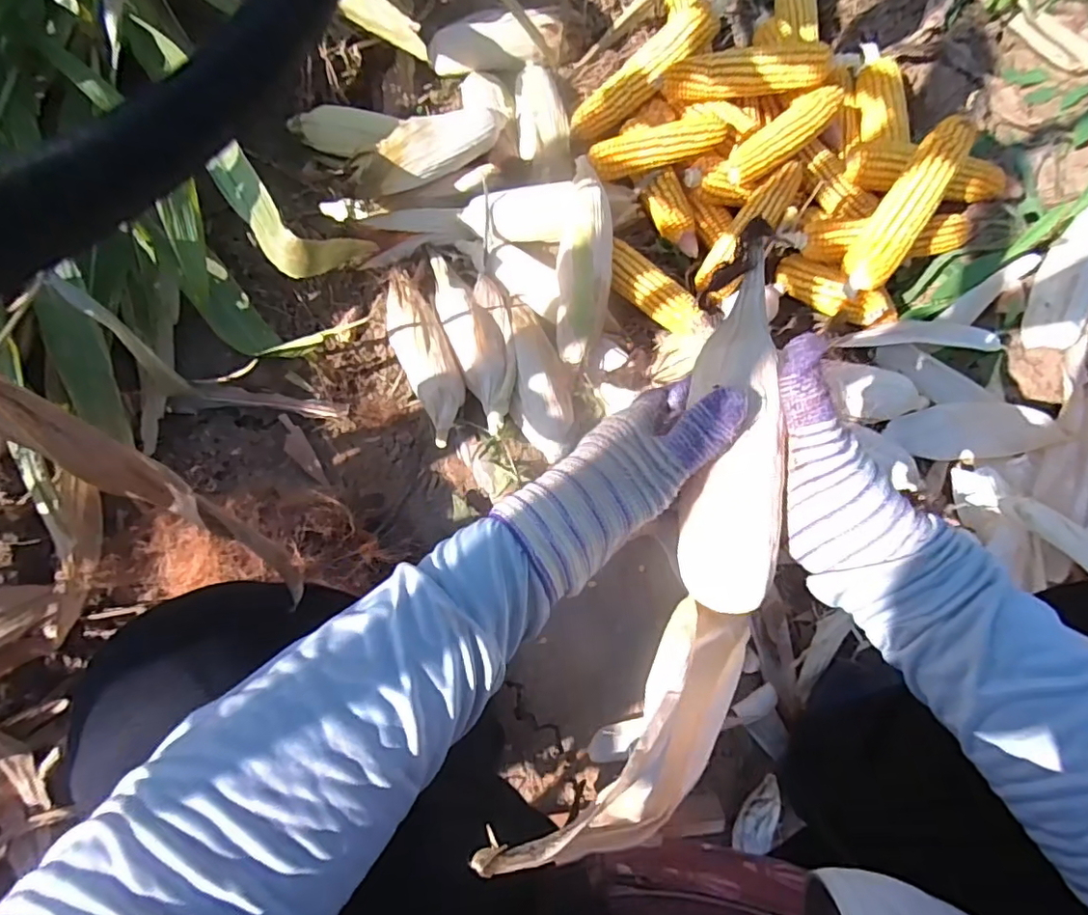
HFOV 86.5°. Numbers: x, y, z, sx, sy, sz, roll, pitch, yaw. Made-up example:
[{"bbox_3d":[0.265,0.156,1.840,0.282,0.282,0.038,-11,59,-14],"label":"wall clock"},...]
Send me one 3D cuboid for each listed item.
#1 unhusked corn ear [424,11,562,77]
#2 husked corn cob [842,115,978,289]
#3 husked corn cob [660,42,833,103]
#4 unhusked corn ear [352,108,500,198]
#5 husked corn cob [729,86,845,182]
[{"bbox_3d":[-0.069,-0.582,0.817,0.186,0.042,0.059,-2,76,1],"label":"unhusked corn ear"},{"bbox_3d":[0.397,-0.274,0.627,0.053,0.058,0.196,32,96,9],"label":"husked corn cob"},{"bbox_3d":[0.248,-0.476,0.715,0.196,0.053,0.049,6,76,4],"label":"husked corn cob"},{"bbox_3d":[-0.147,-0.397,0.746,0.214,0.050,0.069,-31,77,-6],"label":"unhusked corn ear"},{"bbox_3d":[0.281,-0.380,0.688,0.147,0.049,0.059,-35,77,-7],"label":"husked corn cob"}]

